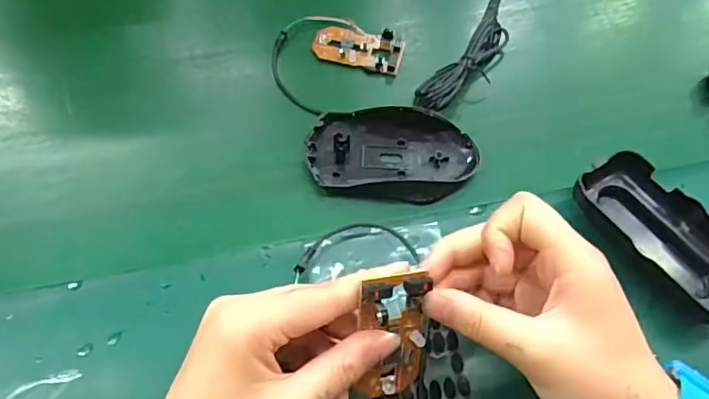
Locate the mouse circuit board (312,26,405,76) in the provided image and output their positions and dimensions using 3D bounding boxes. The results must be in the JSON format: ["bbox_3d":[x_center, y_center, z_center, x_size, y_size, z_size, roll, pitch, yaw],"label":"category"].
[{"bbox_3d":[0.003,-0.119,0.427,0.067,0.019,0.036,12,59,6],"label":"mouse circuit board"}]

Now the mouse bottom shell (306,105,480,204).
[{"bbox_3d":[0.026,-0.033,0.378,0.112,0.015,0.063,0,58,-1],"label":"mouse bottom shell"}]

